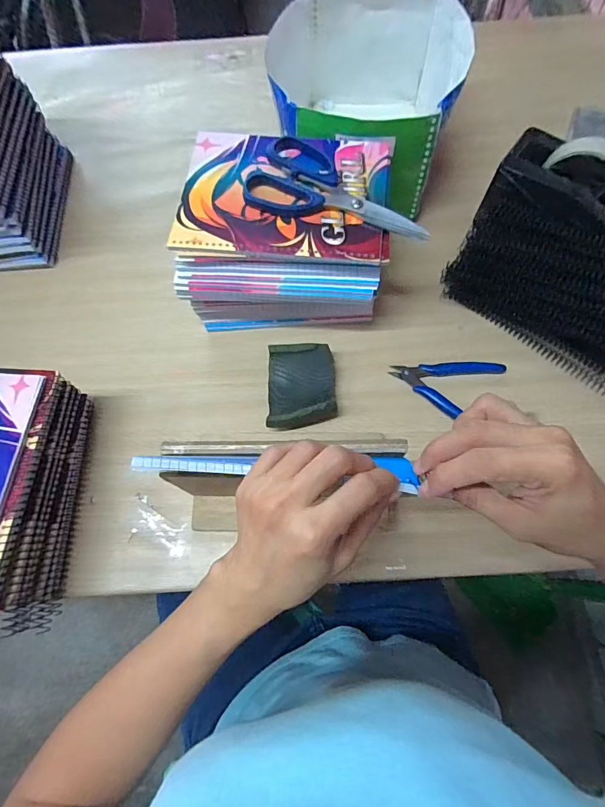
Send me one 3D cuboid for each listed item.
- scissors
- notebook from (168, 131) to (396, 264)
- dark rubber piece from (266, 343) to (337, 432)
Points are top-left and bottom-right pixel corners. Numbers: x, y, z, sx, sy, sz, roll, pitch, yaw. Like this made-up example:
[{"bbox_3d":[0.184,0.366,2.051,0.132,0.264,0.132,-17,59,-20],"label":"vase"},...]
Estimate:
[{"bbox_3d":[0.036,-0.206,0.386,0.169,0.014,0.085,14,69,7],"label":"scissors"},{"bbox_3d":[-0.016,-0.206,0.394,0.198,0.011,0.154,5,68,4],"label":"notebook"},{"bbox_3d":[0.000,-0.016,0.438,0.071,0.031,0.089,-3,68,1],"label":"dark rubber piece"}]

